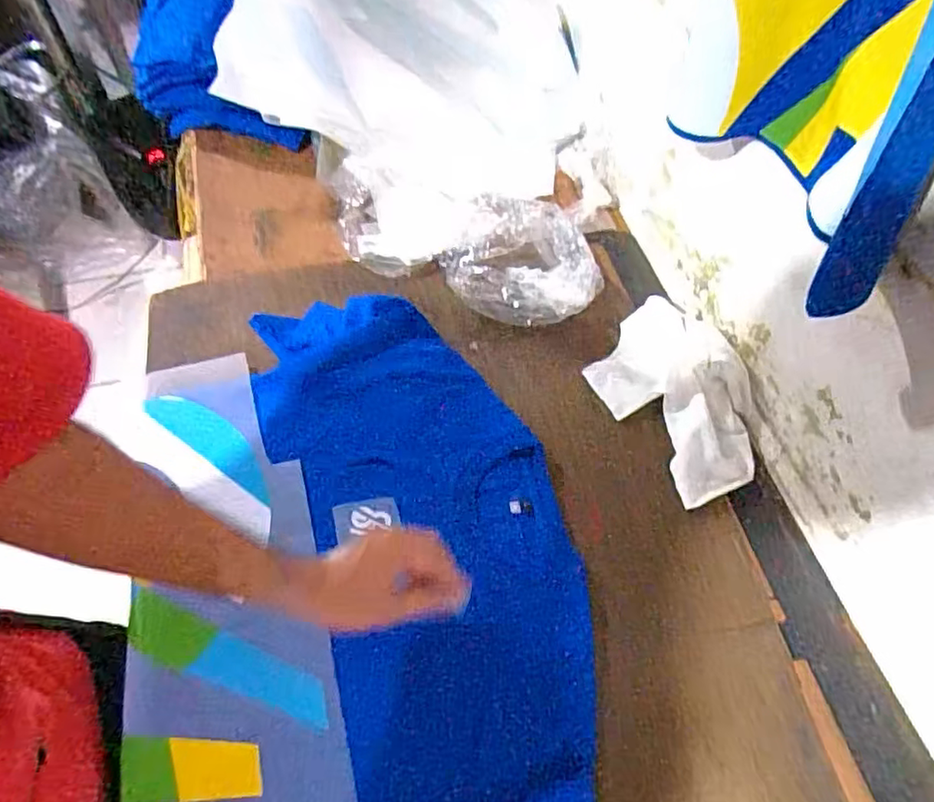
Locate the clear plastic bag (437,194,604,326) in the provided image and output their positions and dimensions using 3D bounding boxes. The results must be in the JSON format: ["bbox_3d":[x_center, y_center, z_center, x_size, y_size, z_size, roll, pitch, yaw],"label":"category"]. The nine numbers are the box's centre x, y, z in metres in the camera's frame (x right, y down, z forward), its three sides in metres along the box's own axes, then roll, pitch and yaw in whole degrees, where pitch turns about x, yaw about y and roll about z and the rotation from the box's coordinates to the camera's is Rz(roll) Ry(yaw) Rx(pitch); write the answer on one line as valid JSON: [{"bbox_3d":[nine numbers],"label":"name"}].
[{"bbox_3d":[0.071,-0.177,0.755,0.194,0.114,0.118,15,58,5],"label":"clear plastic bag"}]

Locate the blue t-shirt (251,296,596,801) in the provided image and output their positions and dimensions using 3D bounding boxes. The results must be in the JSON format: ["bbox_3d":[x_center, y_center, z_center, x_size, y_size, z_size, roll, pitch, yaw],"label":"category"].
[{"bbox_3d":[-0.061,0.182,0.581,0.339,0.032,0.678,-10,61,-10],"label":"blue t-shirt"}]

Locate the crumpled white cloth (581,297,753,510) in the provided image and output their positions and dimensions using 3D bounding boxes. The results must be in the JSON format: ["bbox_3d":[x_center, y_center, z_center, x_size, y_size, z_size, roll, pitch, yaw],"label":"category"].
[{"bbox_3d":[0.249,-0.014,0.714,0.162,0.038,0.253,-22,62,-17],"label":"crumpled white cloth"}]

